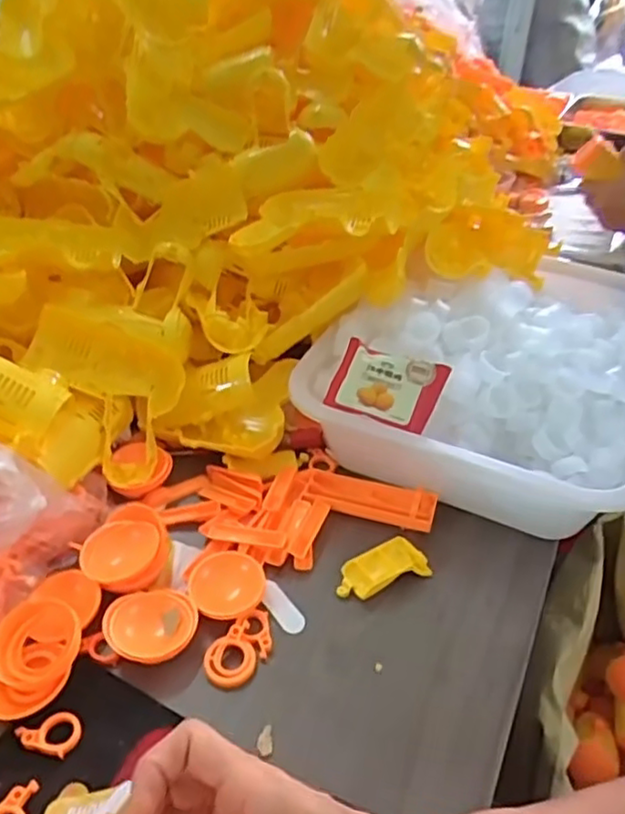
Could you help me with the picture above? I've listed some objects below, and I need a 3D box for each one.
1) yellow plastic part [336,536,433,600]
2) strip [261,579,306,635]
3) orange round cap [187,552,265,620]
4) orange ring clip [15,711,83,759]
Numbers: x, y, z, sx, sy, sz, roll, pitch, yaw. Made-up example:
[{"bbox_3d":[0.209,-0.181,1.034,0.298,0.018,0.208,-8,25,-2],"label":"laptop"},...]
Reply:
[{"bbox_3d":[0.053,0.124,0.500,0.074,0.012,0.034,-15,41,-19],"label":"yellow plastic part"},{"bbox_3d":[-0.023,0.146,0.479,0.019,0.004,0.047,-23,45,-28],"label":"strip"},{"bbox_3d":[-0.062,0.130,0.478,0.053,0.018,0.055,1,39,-1],"label":"orange round cap"},{"bbox_3d":[-0.162,0.200,0.403,0.039,0.005,0.024,9,39,10],"label":"orange ring clip"}]

